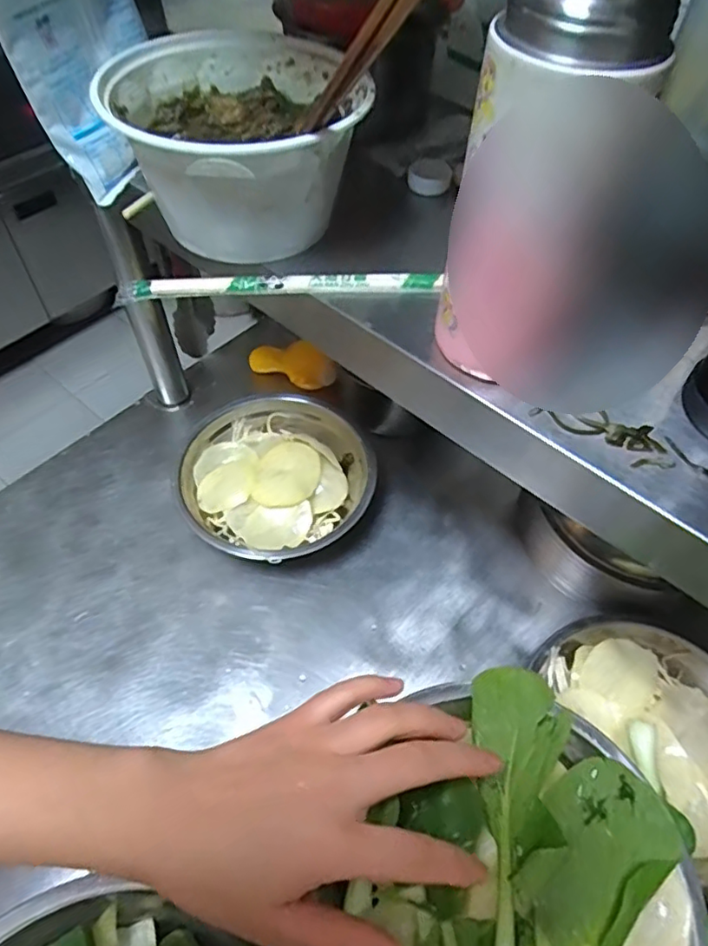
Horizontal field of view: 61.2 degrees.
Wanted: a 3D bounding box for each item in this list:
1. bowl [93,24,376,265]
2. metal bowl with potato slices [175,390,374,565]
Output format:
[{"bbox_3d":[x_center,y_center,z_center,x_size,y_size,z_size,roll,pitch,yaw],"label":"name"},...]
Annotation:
[{"bbox_3d":[-0.071,-0.205,0.387,0.148,0.088,0.152,1,55,-1],"label":"bowl"},{"bbox_3d":[-0.078,0.009,0.619,0.191,0.066,0.195,1,55,-1],"label":"metal bowl with potato slices"}]

